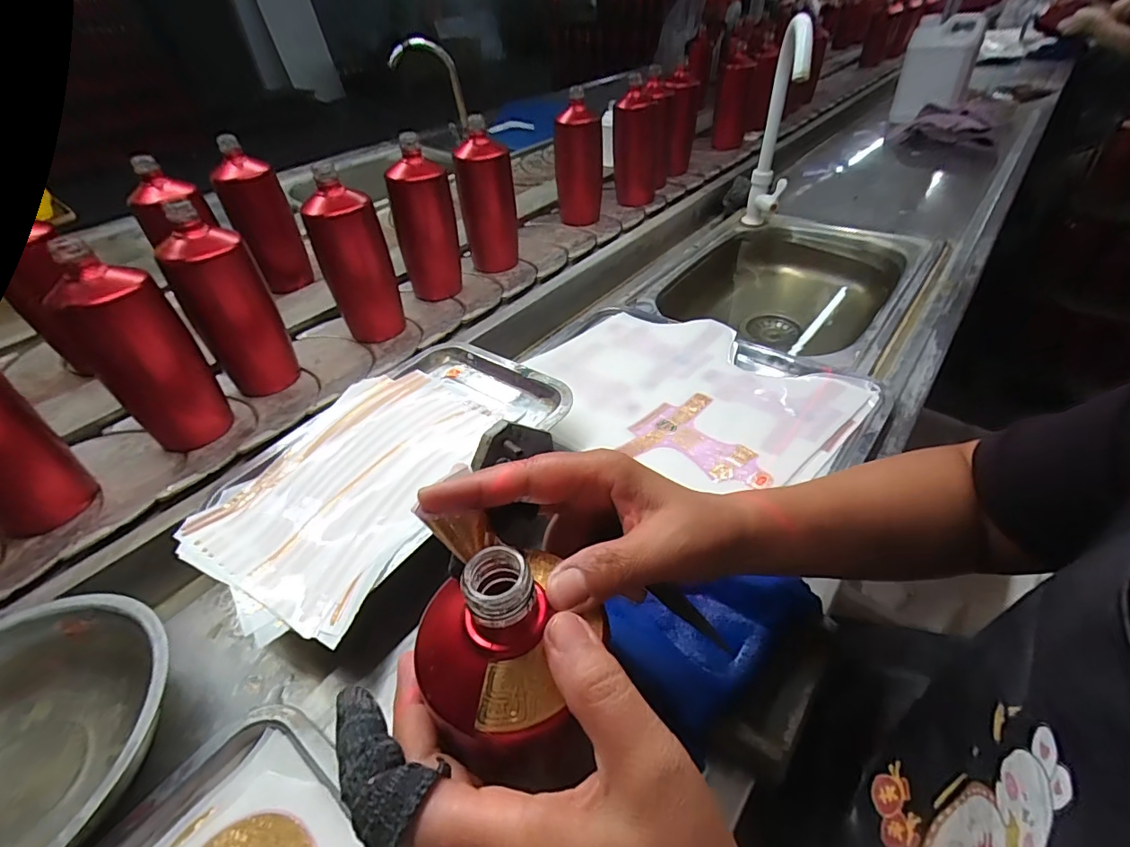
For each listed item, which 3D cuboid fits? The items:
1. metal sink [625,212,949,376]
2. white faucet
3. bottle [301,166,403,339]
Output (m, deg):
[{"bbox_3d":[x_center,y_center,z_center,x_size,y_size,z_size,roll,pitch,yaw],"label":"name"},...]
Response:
[{"bbox_3d":[0.343,-0.192,0.803,0.331,0.123,0.455,28,50,28],"label":"metal sink"},{"bbox_3d":[0.322,-0.439,0.761,0.054,0.325,0.075,7,76,14],"label":"white faucet"},{"bbox_3d":[-0.257,-0.200,0.630,0.056,0.186,0.070,11,43,18],"label":"bottle"}]

